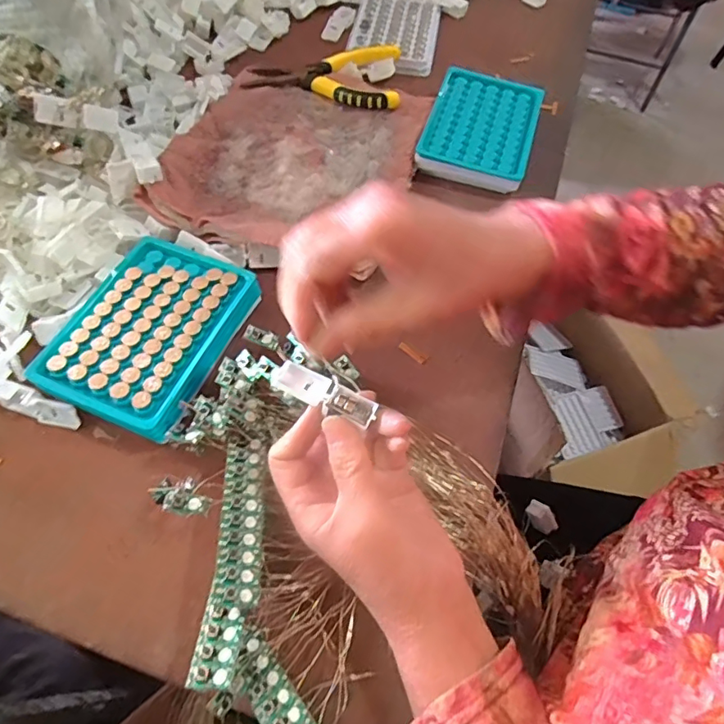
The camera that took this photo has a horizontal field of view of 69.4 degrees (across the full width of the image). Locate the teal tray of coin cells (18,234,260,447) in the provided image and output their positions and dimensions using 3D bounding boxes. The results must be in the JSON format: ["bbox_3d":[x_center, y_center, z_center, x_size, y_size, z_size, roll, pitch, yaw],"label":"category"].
[{"bbox_3d":[-0.142,-0.024,0.355,0.101,0.015,0.133,19,62,8],"label":"teal tray of coin cells"}]

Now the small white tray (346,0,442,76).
[{"bbox_3d":[0.036,-0.364,0.574,0.093,0.018,0.119,10,61,3],"label":"small white tray"}]

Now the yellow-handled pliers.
[{"bbox_3d":[-0.038,-0.285,0.515,0.150,0.017,0.089,3,61,-1],"label":"yellow-handled pliers"}]

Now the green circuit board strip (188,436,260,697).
[{"bbox_3d":[-0.066,0.097,0.274,0.026,0.017,0.123,3,61,-1],"label":"green circuit board strip"}]

